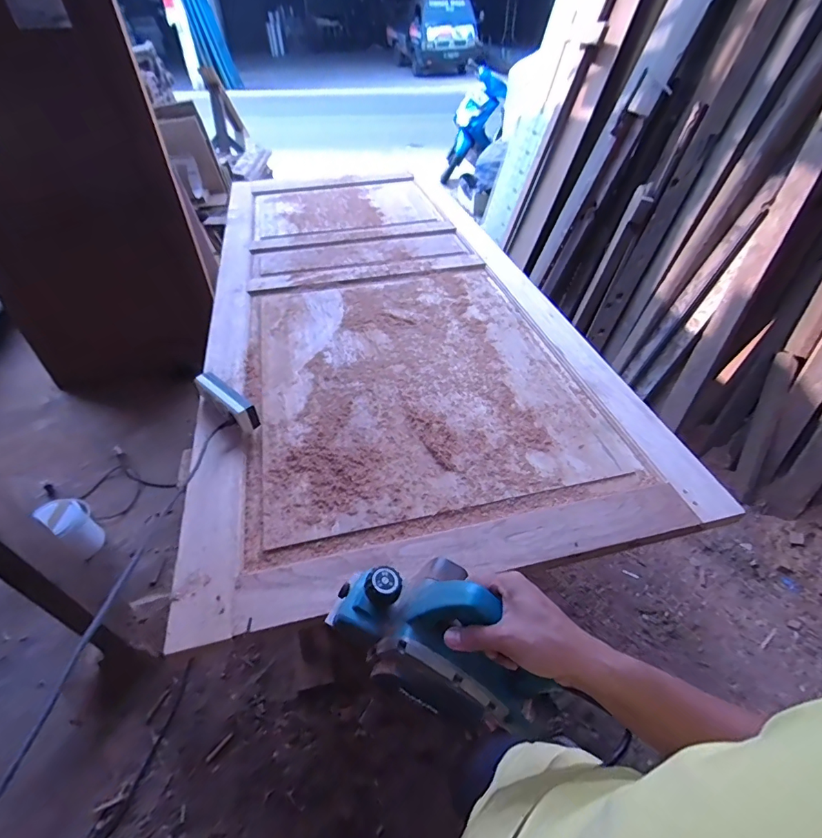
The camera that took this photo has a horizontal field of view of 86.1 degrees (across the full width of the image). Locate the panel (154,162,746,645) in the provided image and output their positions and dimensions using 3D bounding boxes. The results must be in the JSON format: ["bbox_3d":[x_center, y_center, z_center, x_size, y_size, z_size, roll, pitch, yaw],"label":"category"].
[{"bbox_3d":[-0.101,-0.397,1.376,0.974,0.051,1.901,-9,44,-10],"label":"panel"}]

